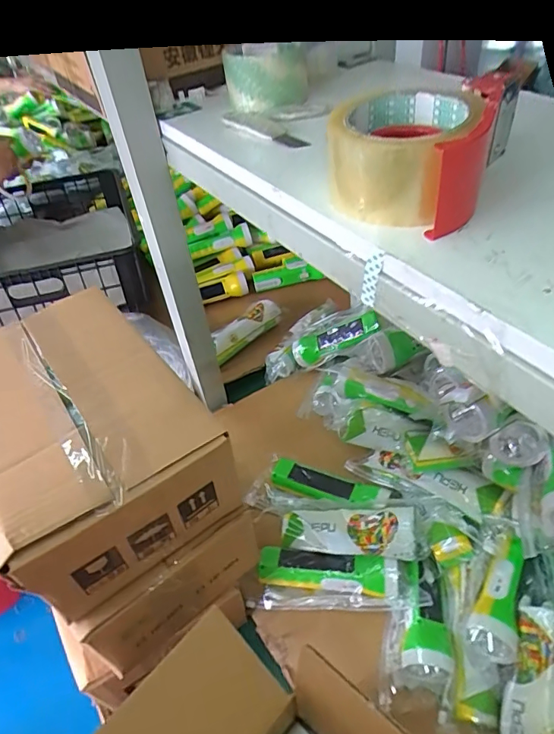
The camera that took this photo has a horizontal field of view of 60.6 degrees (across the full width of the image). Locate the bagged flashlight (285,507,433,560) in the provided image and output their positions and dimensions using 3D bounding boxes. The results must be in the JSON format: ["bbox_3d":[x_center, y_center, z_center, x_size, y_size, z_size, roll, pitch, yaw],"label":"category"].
[{"bbox_3d":[0.091,0.208,0.592,0.175,0.035,0.057,-6,43,22],"label":"bagged flashlight"}]

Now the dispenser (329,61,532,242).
[{"bbox_3d":[0.101,-0.158,0.329,0.097,0.067,0.144,19,50,23],"label":"dispenser"}]

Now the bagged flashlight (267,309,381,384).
[{"bbox_3d":[0.074,-0.038,0.821,0.233,0.046,0.117,-27,35,33],"label":"bagged flashlight"}]

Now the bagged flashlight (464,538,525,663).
[{"bbox_3d":[0.239,0.249,0.506,0.050,0.051,0.123,23,52,27],"label":"bagged flashlight"}]

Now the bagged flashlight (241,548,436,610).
[{"bbox_3d":[0.070,0.255,0.574,0.197,0.049,0.062,0,45,6],"label":"bagged flashlight"}]

